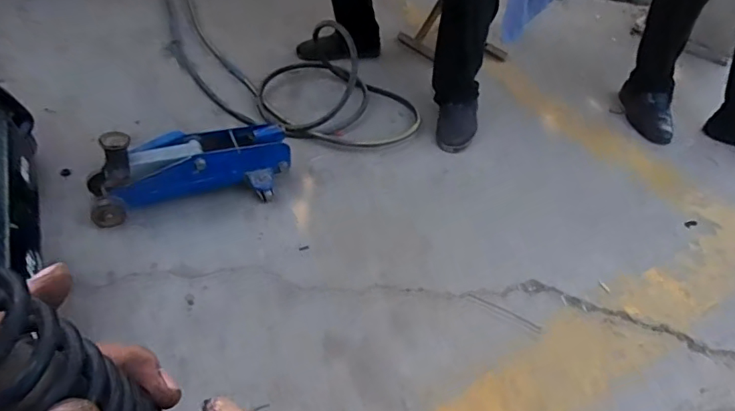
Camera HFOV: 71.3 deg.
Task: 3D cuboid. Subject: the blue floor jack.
[{"bbox_3d":[-0.368,-0.085,1.078,0.406,0.176,0.127,-10,45,-19],"label":"blue floor jack"}]

